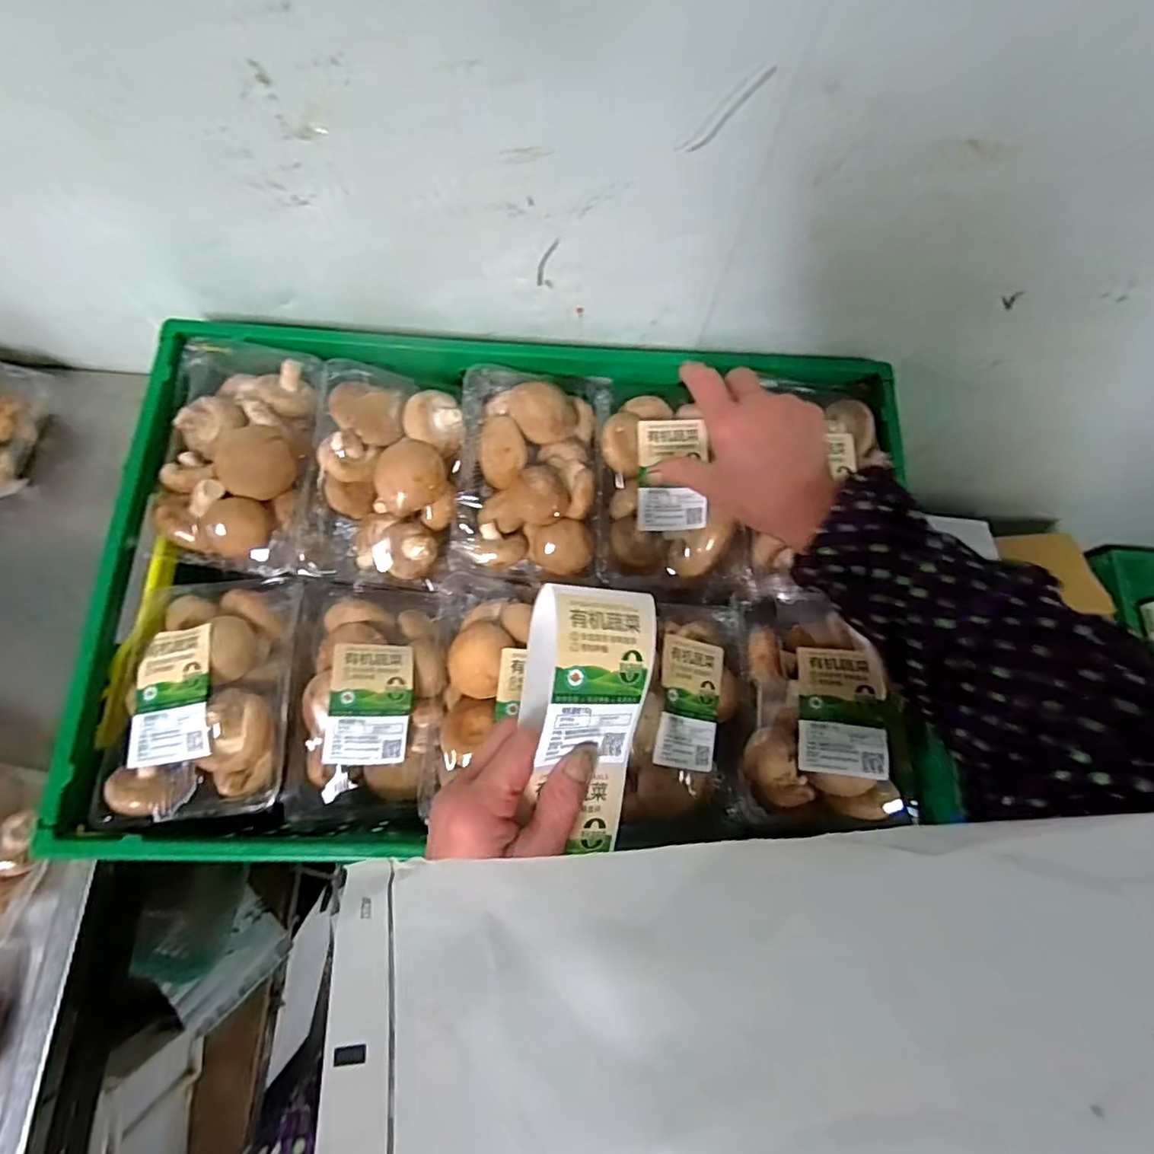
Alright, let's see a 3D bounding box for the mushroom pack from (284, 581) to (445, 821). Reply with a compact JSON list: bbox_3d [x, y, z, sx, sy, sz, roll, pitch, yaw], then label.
[{"bbox_3d":[-0.157,0.086,0.439,0.107,0.055,0.170,-3,76,-1],"label":"mushroom pack"}]

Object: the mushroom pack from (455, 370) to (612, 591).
[{"bbox_3d":[-0.035,-0.088,0.487,0.117,0.065,0.181,2,76,0],"label":"mushroom pack"}]

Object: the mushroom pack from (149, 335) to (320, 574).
[{"bbox_3d":[-0.265,-0.103,0.462,0.113,0.046,0.193,2,76,0],"label":"mushroom pack"}]

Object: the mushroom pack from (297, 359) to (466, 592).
[{"bbox_3d":[-0.152,-0.081,0.469,0.118,0.066,0.165,5,76,1],"label":"mushroom pack"}]

